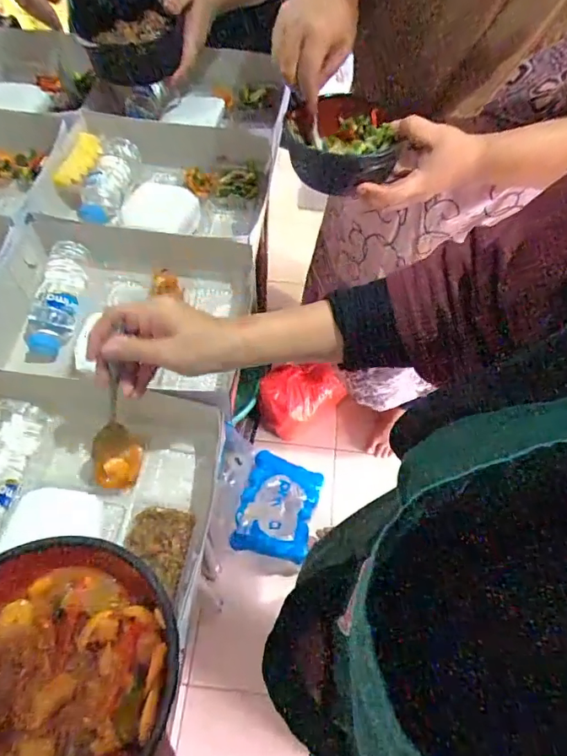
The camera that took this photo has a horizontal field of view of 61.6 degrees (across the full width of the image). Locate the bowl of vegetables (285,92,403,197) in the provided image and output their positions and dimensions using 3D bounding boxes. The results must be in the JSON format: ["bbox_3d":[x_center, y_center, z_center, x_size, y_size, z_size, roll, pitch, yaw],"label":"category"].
[{"bbox_3d":[0.066,-0.275,0.563,0.132,0.056,0.140,-1,60,-4],"label":"bowl of vegetables"}]

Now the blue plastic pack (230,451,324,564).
[{"bbox_3d":[-0.009,0.300,1.128,0.173,0.067,0.221,15,60,5],"label":"blue plastic pack"}]

